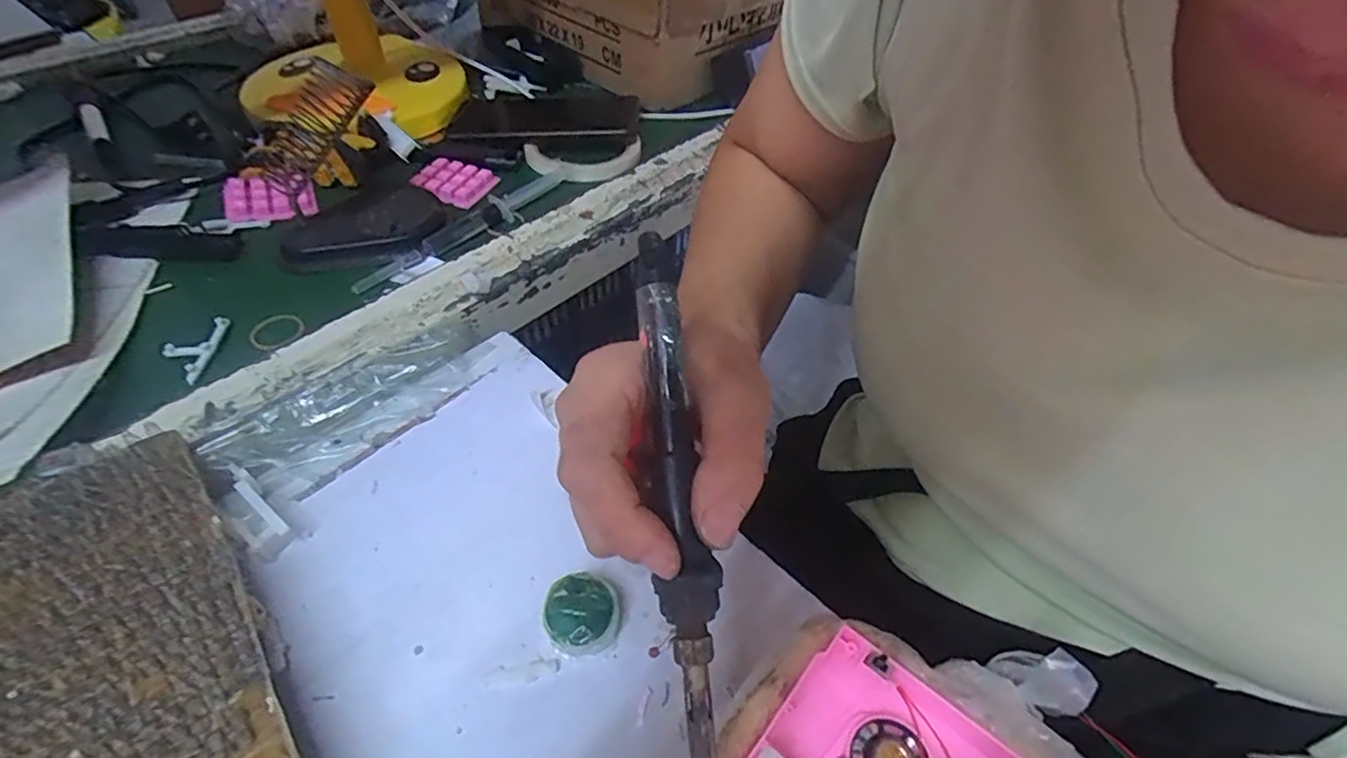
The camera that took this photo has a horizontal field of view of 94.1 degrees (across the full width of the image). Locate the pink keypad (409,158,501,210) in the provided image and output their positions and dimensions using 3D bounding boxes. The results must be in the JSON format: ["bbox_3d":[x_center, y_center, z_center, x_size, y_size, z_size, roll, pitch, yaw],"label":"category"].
[{"bbox_3d":[-0.178,-0.159,0.504,0.056,0.010,0.050,19,51,14],"label":"pink keypad"}]

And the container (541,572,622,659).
[{"bbox_3d":[-0.041,0.105,0.281,0.033,0.018,0.031,1,49,-1],"label":"container"}]

